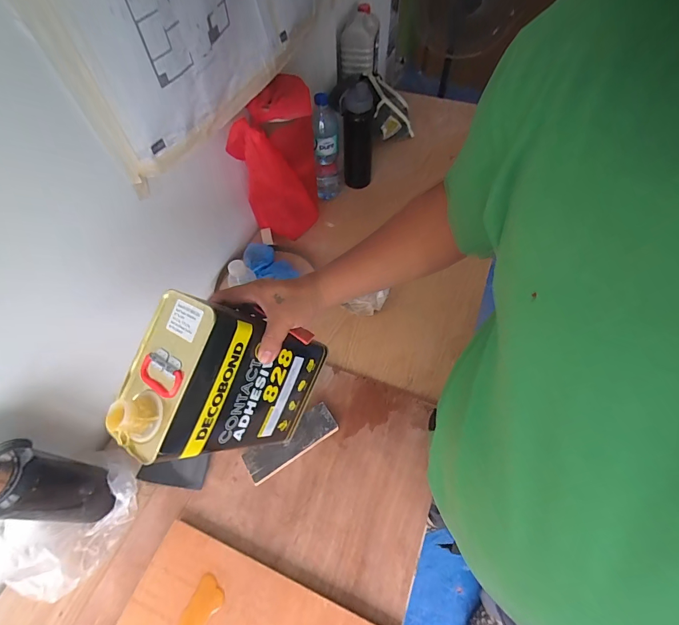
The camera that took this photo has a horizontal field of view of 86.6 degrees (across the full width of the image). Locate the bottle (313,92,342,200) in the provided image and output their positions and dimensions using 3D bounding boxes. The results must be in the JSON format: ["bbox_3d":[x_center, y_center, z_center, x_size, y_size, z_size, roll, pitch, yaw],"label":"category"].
[{"bbox_3d":[-0.032,-0.408,0.942,0.065,0.295,0.073,-4,59,-1],"label":"bottle"}]

